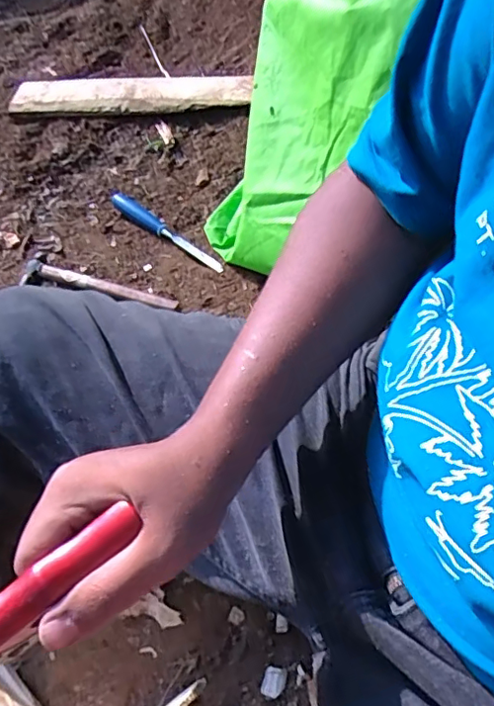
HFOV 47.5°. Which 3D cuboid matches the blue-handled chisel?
[{"bbox_3d":[-0.125,-0.177,0.816,0.029,0.016,0.242,-34,59,-26],"label":"blue-handled chisel"}]

